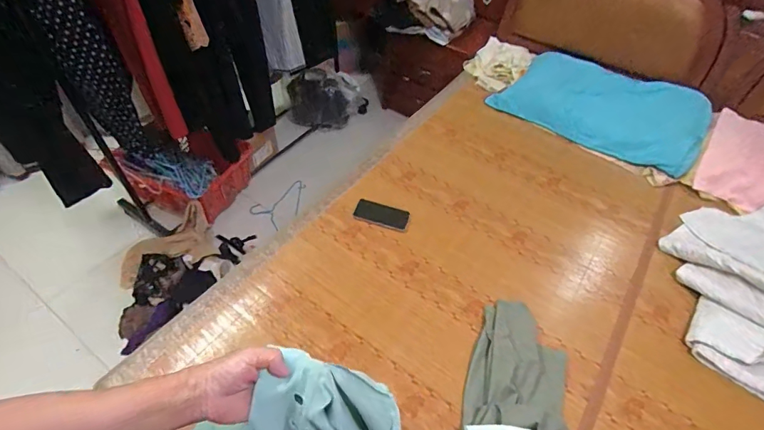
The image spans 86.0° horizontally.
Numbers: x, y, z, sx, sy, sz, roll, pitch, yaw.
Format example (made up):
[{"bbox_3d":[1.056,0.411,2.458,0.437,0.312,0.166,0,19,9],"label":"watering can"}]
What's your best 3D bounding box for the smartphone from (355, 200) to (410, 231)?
[{"bbox_3d":[0.000,-0.002,1.232,0.157,0.008,0.067,16,60,3],"label":"smartphone"}]

